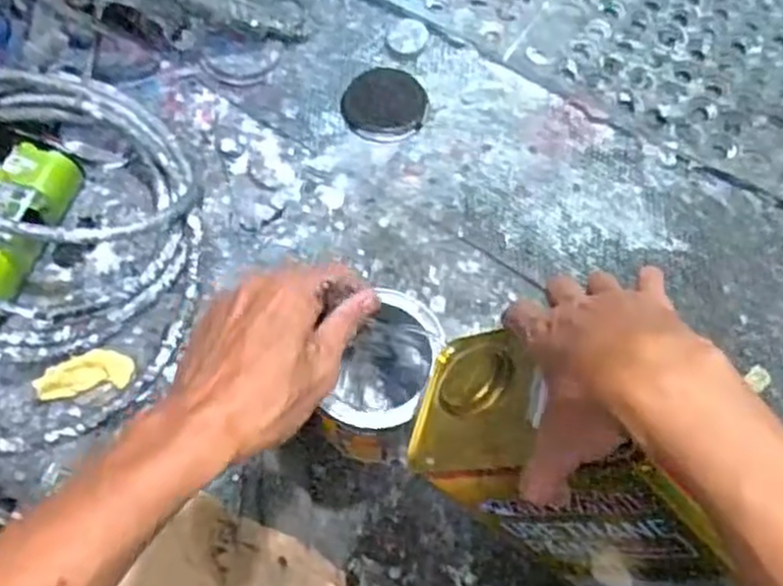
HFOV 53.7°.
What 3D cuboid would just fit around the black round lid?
[{"bbox_3d":[-0.006,-0.200,0.819,0.087,0.008,0.096,15,68,6],"label":"black round lid"}]

